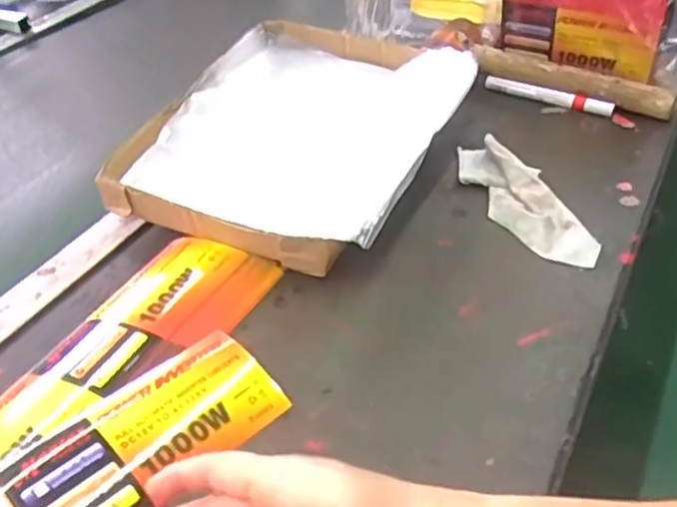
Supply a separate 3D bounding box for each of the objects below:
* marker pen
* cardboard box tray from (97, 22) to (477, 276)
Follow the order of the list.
[{"bbox_3d":[0.229,-0.172,0.781,0.141,0.016,0.016,20,45,23],"label":"marker pen"},{"bbox_3d":[-0.041,-0.113,0.678,0.273,0.068,0.308,16,44,20],"label":"cardboard box tray"}]

